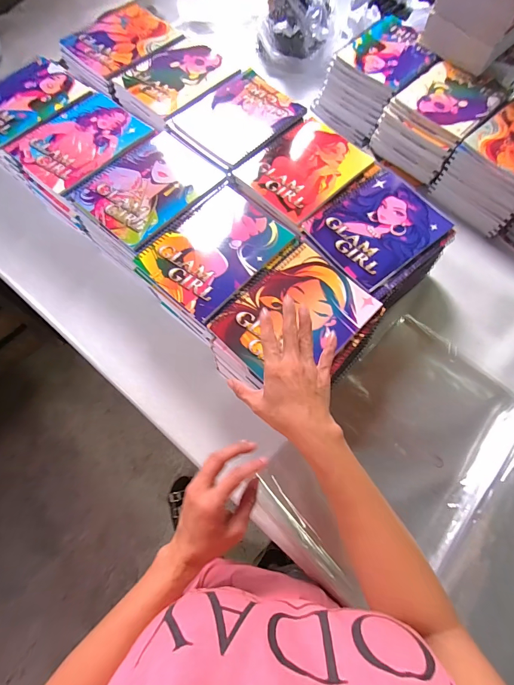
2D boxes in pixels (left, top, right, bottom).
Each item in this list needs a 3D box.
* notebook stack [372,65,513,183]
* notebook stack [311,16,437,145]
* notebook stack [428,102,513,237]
[{"bbox_3d":[0.366,-0.447,0.680,0.201,0.110,0.158,-41,76,-13],"label":"notebook stack"},{"bbox_3d":[0.257,-0.563,0.724,0.174,0.117,0.203,43,76,13],"label":"notebook stack"},{"bbox_3d":[0.479,-0.338,0.638,0.202,0.107,0.157,-39,75,-13],"label":"notebook stack"}]

